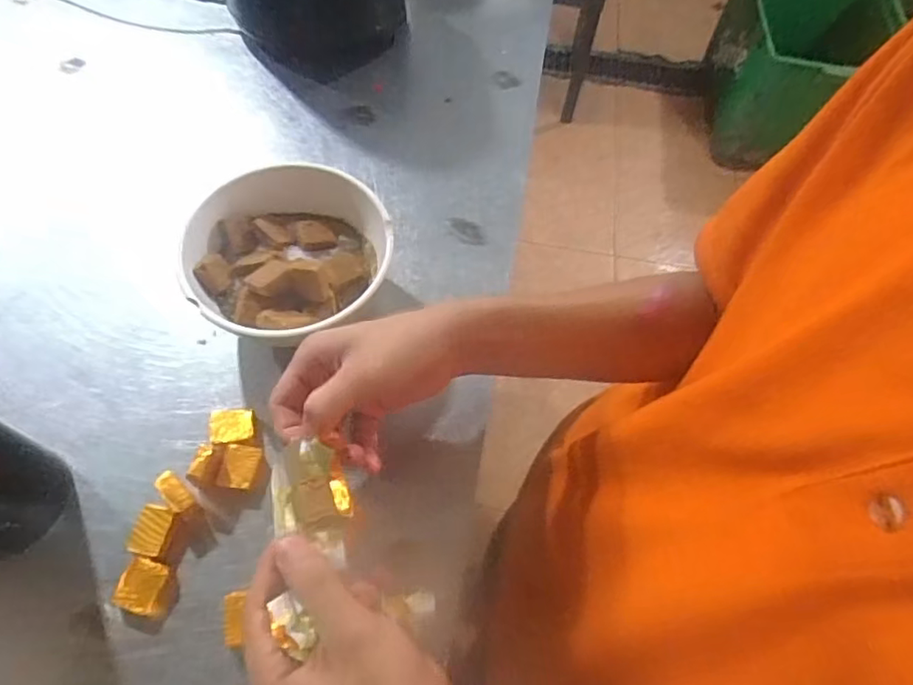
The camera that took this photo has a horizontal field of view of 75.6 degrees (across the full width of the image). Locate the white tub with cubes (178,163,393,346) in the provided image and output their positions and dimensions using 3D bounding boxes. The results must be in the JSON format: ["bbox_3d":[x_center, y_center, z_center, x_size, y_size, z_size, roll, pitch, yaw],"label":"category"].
[{"bbox_3d":[-0.126,-0.060,0.458,0.139,0.068,0.152,2,62,-3],"label":"white tub with cubes"}]

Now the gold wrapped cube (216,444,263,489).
[{"bbox_3d":[-0.150,0.086,0.408,0.022,0.013,0.031,7,62,2],"label":"gold wrapped cube"}]

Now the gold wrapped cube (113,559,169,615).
[{"bbox_3d":[-0.200,0.155,0.375,0.027,0.014,0.029,16,63,7],"label":"gold wrapped cube"}]

